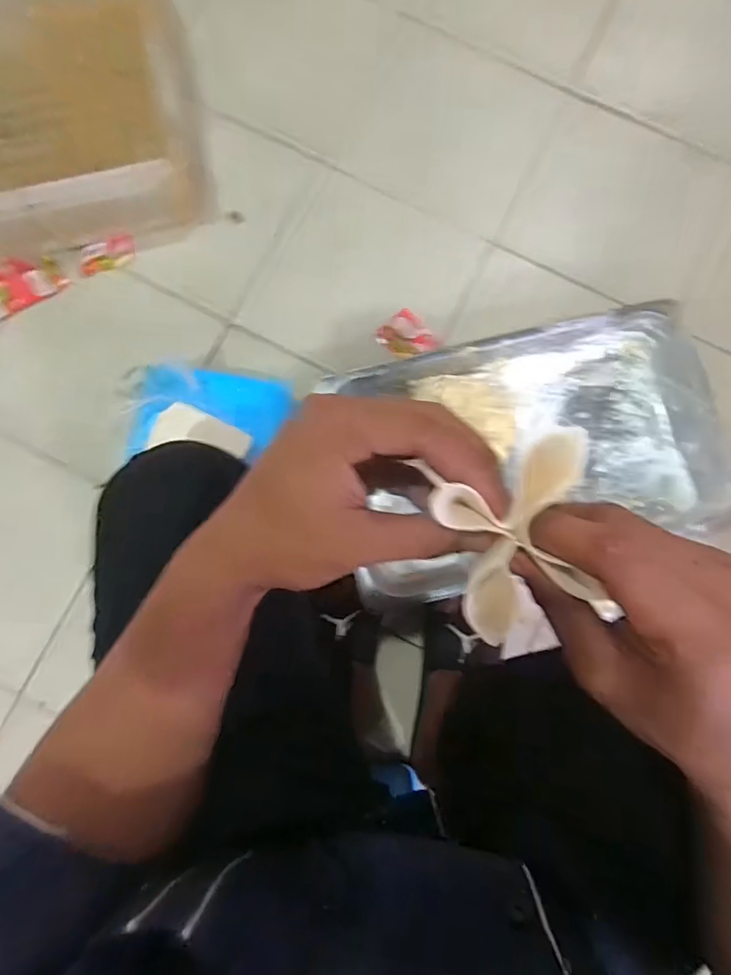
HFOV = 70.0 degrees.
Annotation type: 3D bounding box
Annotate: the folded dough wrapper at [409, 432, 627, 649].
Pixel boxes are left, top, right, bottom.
[{"bbox_3d":[0.060,0.019,0.206,0.063,0.019,0.073,-14,82,-2],"label":"folded dough wrapper"}]

